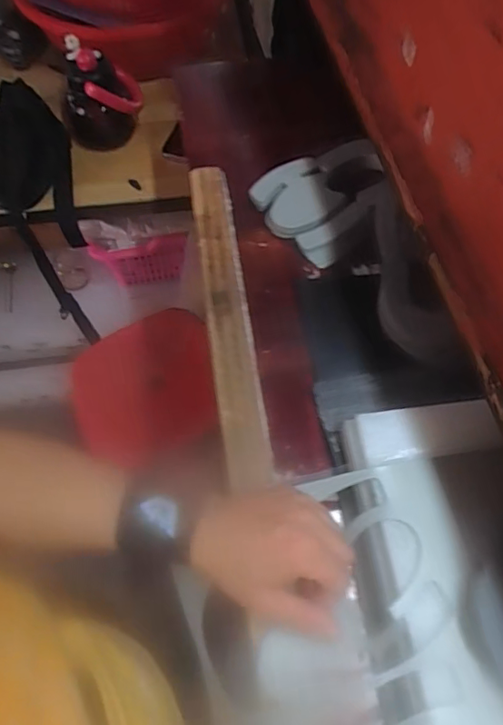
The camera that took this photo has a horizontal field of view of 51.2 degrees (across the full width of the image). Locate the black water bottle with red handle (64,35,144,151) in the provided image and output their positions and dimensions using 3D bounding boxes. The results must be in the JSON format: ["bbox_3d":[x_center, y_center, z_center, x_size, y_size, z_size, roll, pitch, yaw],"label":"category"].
[{"bbox_3d":[-0.247,-0.438,0.847,0.124,0.152,0.104,-5,62,-6],"label":"black water bottle with red handle"}]

